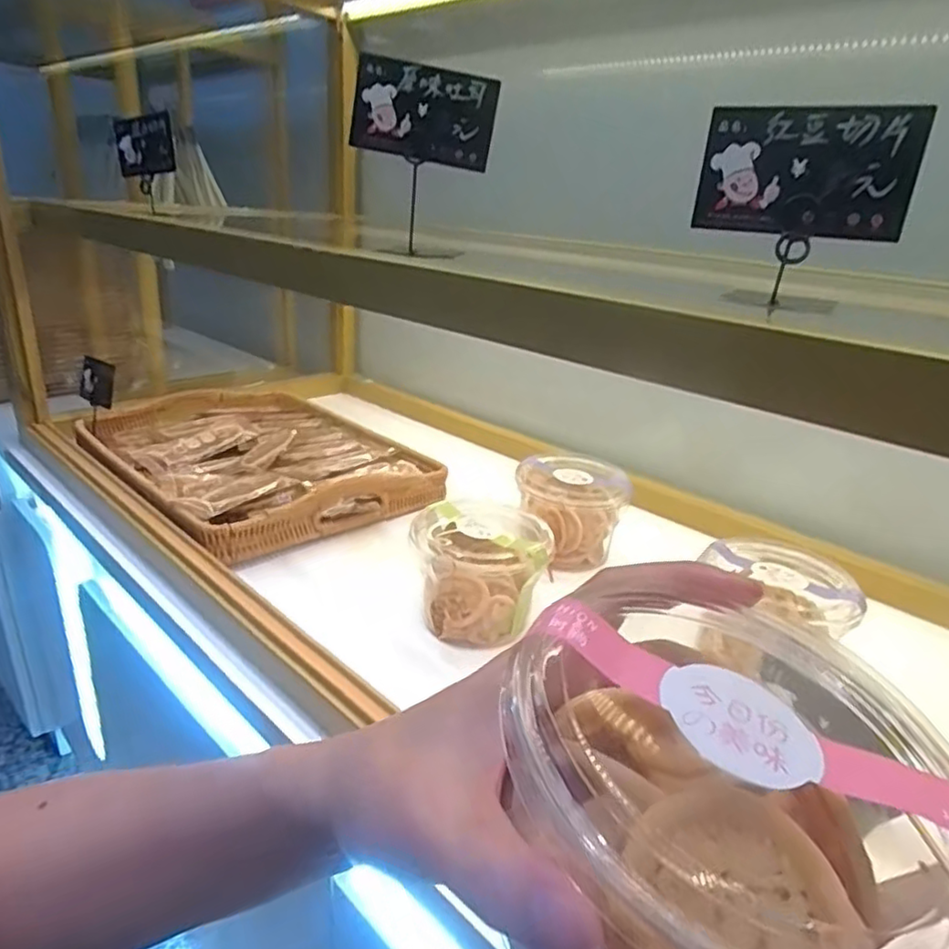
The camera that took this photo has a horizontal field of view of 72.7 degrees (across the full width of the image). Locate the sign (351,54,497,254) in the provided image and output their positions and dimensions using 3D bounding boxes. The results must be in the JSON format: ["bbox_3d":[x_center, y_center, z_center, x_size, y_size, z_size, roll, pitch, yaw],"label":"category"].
[{"bbox_3d":[-0.033,-0.200,0.415,0.086,0.109,0.022,4,23,0],"label":"sign"}]

